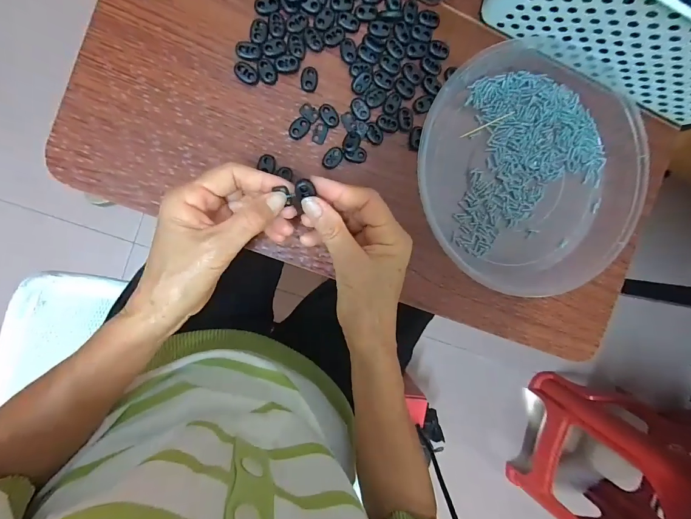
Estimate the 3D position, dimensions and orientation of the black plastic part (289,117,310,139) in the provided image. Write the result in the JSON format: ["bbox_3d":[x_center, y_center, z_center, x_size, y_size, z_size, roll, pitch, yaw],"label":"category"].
[{"bbox_3d":[-0.043,-0.121,0.314,0.014,0.007,0.022,43,90,-10],"label":"black plastic part"}]

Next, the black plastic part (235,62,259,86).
[{"bbox_3d":[-0.088,-0.166,0.302,0.022,0.004,0.014,37,91,-10],"label":"black plastic part"}]

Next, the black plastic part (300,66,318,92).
[{"bbox_3d":[-0.033,-0.167,0.313,0.015,0.008,0.022,7,95,-8],"label":"black plastic part"}]

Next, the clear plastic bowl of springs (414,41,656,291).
[{"bbox_3d":[0.185,-0.086,0.333,0.220,0.037,0.232,-1,96,-8],"label":"clear plastic bowl of springs"}]

